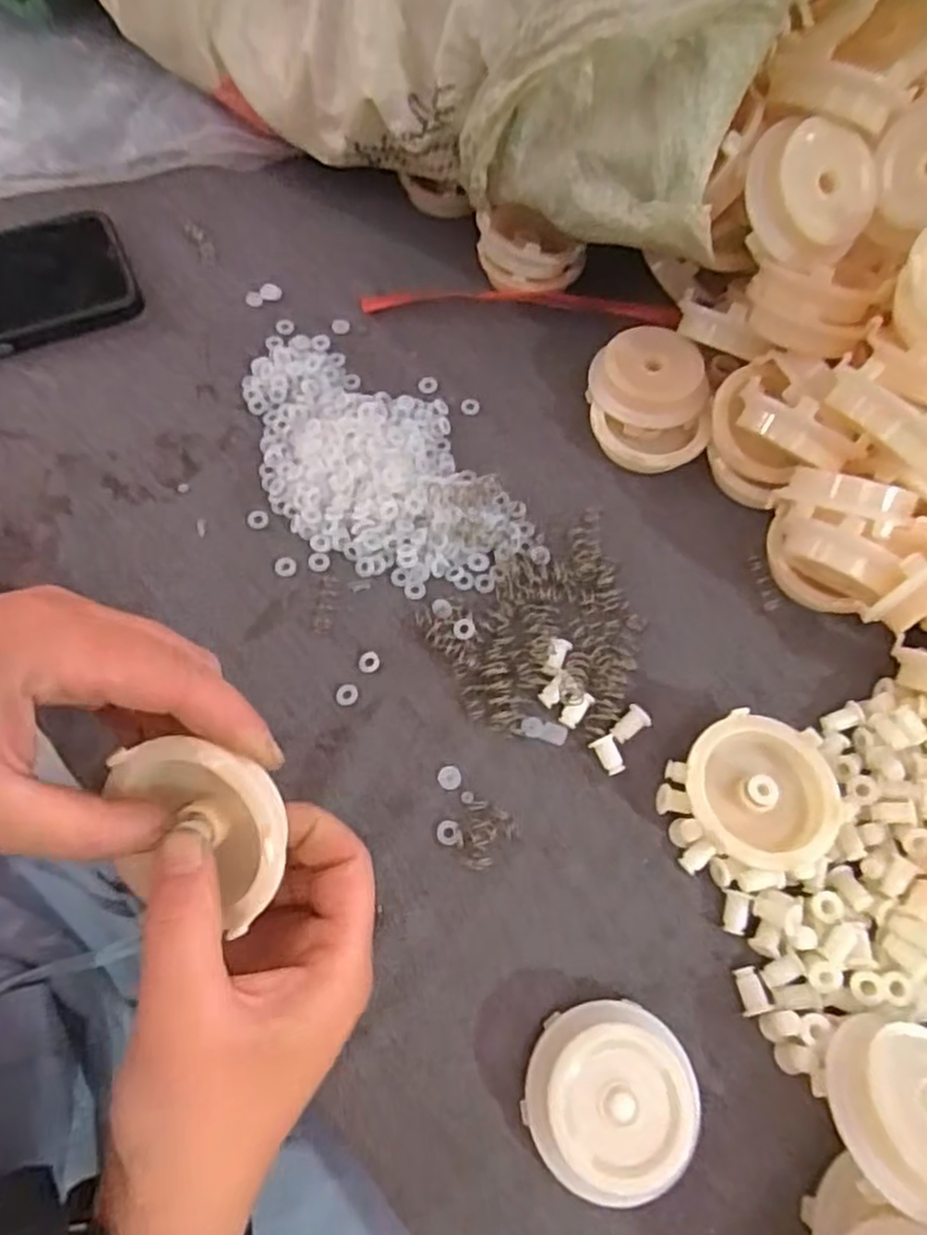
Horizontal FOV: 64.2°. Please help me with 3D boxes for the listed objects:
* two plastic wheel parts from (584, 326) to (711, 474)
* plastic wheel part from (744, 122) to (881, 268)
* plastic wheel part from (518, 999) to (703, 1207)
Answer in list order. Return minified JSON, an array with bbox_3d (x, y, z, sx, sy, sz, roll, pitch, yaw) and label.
[{"bbox_3d":[0.092,-0.109,0.368,0.056,0.031,0.071,-3,67,-5],"label":"two plastic wheel parts"},{"bbox_3d":[0.144,-0.175,0.306,0.050,0.019,0.055,-1,104,-10],"label":"plastic wheel part"},{"bbox_3d":[0.050,0.163,0.250,0.055,0.023,0.056,-13,68,-9],"label":"plastic wheel part"}]

